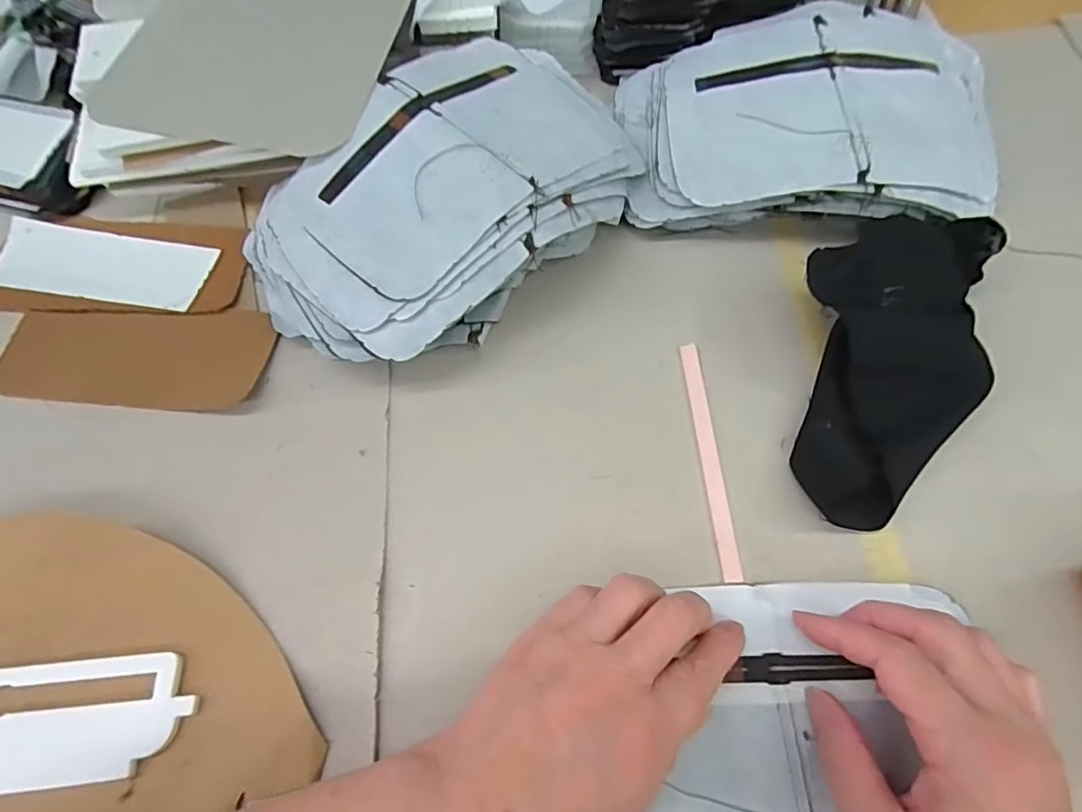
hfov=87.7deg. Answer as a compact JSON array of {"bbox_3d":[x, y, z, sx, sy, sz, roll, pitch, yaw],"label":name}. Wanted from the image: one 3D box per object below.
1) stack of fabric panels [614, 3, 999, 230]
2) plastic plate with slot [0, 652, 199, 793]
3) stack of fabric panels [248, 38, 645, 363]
[{"bbox_3d":[0.173,-0.183,0.368,0.233,0.052,0.155,-2,66,2],"label":"stack of fabric panels"},{"bbox_3d":[-0.260,0.152,0.263,0.187,0.007,0.051,-5,70,0],"label":"plastic plate with slot"},{"bbox_3d":[-0.060,-0.132,0.350,0.179,0.068,0.246,39,73,17],"label":"stack of fabric panels"}]

